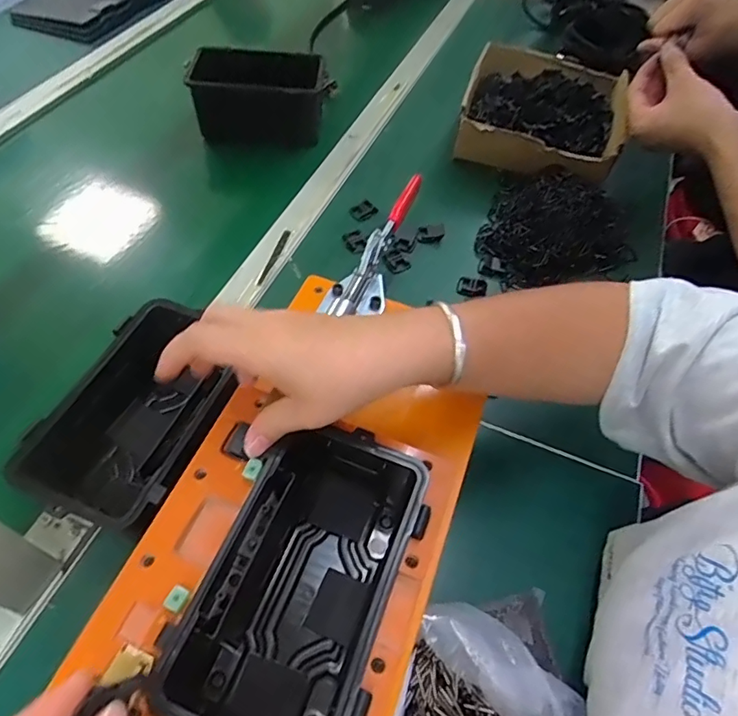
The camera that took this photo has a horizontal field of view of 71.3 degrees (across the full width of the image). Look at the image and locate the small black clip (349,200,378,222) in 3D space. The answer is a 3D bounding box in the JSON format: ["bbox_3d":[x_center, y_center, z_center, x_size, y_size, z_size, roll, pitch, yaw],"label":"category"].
[{"bbox_3d":[-0.008,-0.184,0.640,0.028,0.017,0.027,39,61,21],"label":"small black clip"}]

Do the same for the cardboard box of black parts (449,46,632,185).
[{"bbox_3d":[0.245,-0.353,0.729,0.203,0.066,0.247,16,56,7],"label":"cardboard box of black parts"}]

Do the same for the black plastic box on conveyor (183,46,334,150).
[{"bbox_3d":[-0.142,-0.346,0.681,0.173,0.082,0.076,7,55,1],"label":"black plastic box on conveyor"}]

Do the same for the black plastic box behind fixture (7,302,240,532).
[{"bbox_3d":[-0.168,0.059,0.418,0.114,0.105,0.172,20,56,10],"label":"black plastic box behind fixture"}]

